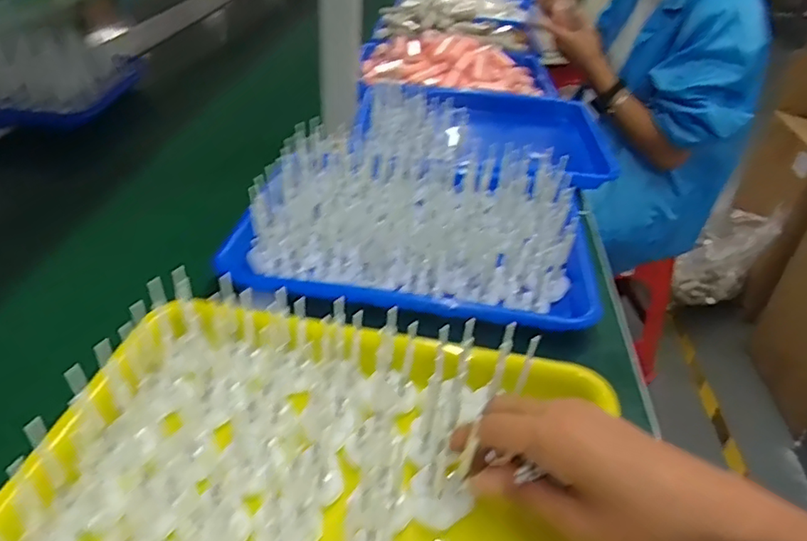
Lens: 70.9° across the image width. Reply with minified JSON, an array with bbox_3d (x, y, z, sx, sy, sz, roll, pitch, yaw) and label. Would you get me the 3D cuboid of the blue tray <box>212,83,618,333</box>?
[{"bbox_3d":[0.045,-0.097,0.600,0.335,0.072,0.374,11,38,8],"label":"blue tray"}]

